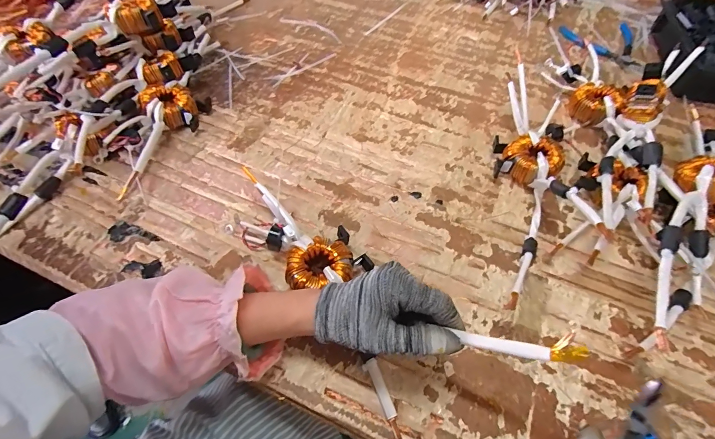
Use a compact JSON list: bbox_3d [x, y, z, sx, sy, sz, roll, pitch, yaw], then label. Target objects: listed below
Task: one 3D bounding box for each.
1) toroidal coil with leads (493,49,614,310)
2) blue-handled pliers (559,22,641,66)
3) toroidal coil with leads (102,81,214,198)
[{"bbox_3d":[0.235,-0.060,0.447,0.098,0.068,0.302,8,58,5],"label":"toroidal coil with leads"},{"bbox_3d":[0.462,-0.352,0.665,0.138,0.014,0.143,17,60,10],"label":"blue-handled pliers"},{"bbox_3d":[-0.288,-0.125,0.490,0.078,0.048,0.203,17,60,10],"label":"toroidal coil with leads"}]

